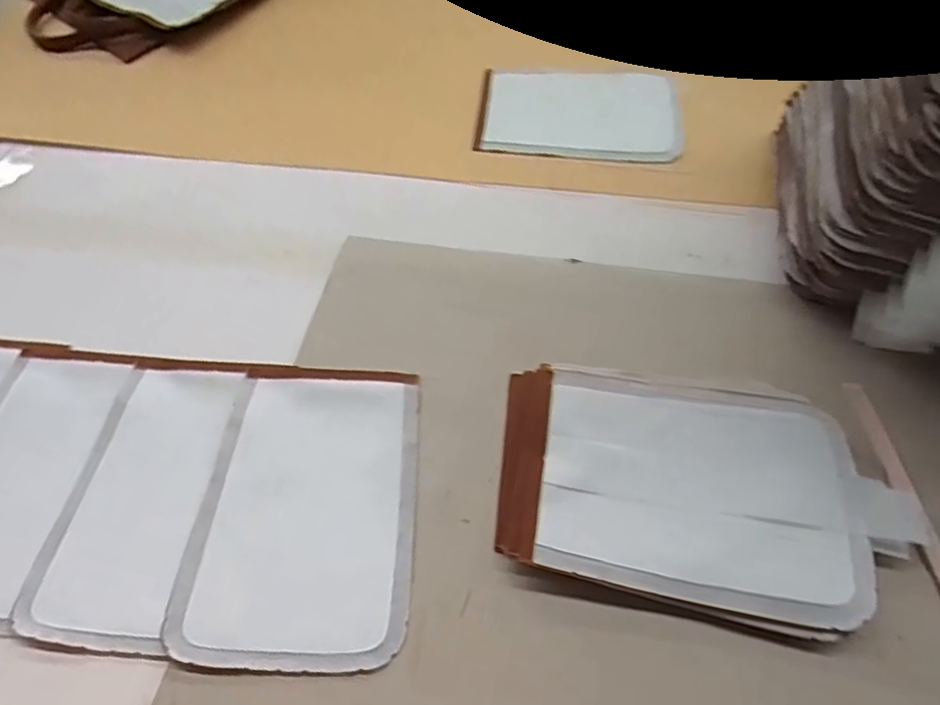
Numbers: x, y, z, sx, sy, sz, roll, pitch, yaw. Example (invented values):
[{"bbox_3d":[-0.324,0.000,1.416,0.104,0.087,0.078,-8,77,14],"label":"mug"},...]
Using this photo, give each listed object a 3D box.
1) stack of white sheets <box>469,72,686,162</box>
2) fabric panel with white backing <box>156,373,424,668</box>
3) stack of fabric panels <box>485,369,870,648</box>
[{"bbox_3d":[0.103,-0.228,0.573,0.183,0.014,0.137,6,59,7],"label":"stack of white sheets"},{"bbox_3d":[-0.101,0.093,0.379,0.132,0.005,0.185,1,59,0],"label":"fabric panel with white backing"},{"bbox_3d":[0.121,0.076,0.363,0.202,0.024,0.148,5,58,6],"label":"stack of fabric panels"}]

